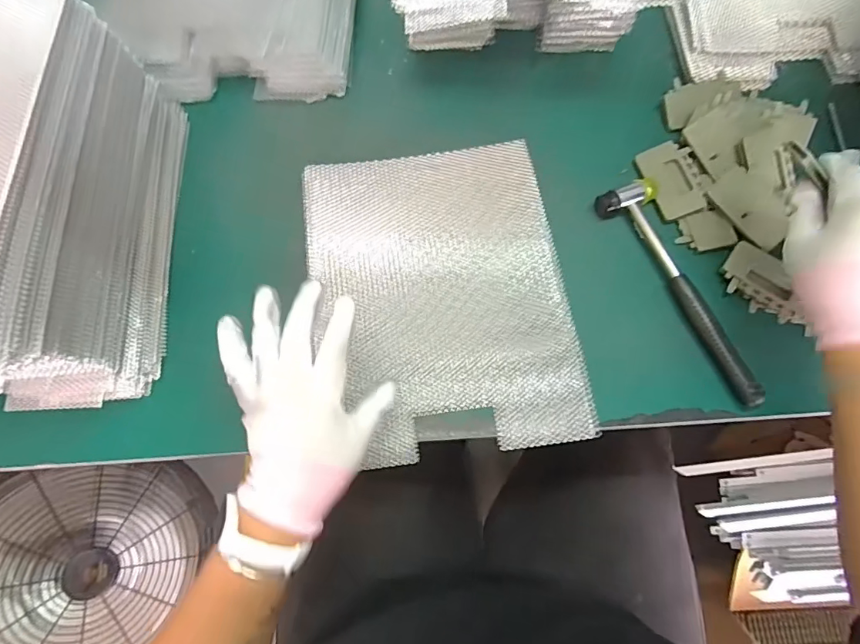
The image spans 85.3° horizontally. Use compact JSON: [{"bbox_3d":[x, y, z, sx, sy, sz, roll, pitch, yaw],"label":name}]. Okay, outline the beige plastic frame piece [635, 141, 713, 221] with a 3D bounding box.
[{"bbox_3d":[0.259,-0.153,0.496,0.052,0.005,0.084,-25,70,17],"label":"beige plastic frame piece"}]

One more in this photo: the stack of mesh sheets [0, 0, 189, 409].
[{"bbox_3d":[-0.411,-0.095,0.422,0.262,0.179,0.356,-5,71,1],"label":"stack of mesh sheets"}]

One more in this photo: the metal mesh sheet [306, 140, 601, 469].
[{"bbox_3d":[0.009,-0.034,0.470,0.244,0.013,0.321,-7,72,-2],"label":"metal mesh sheet"}]

